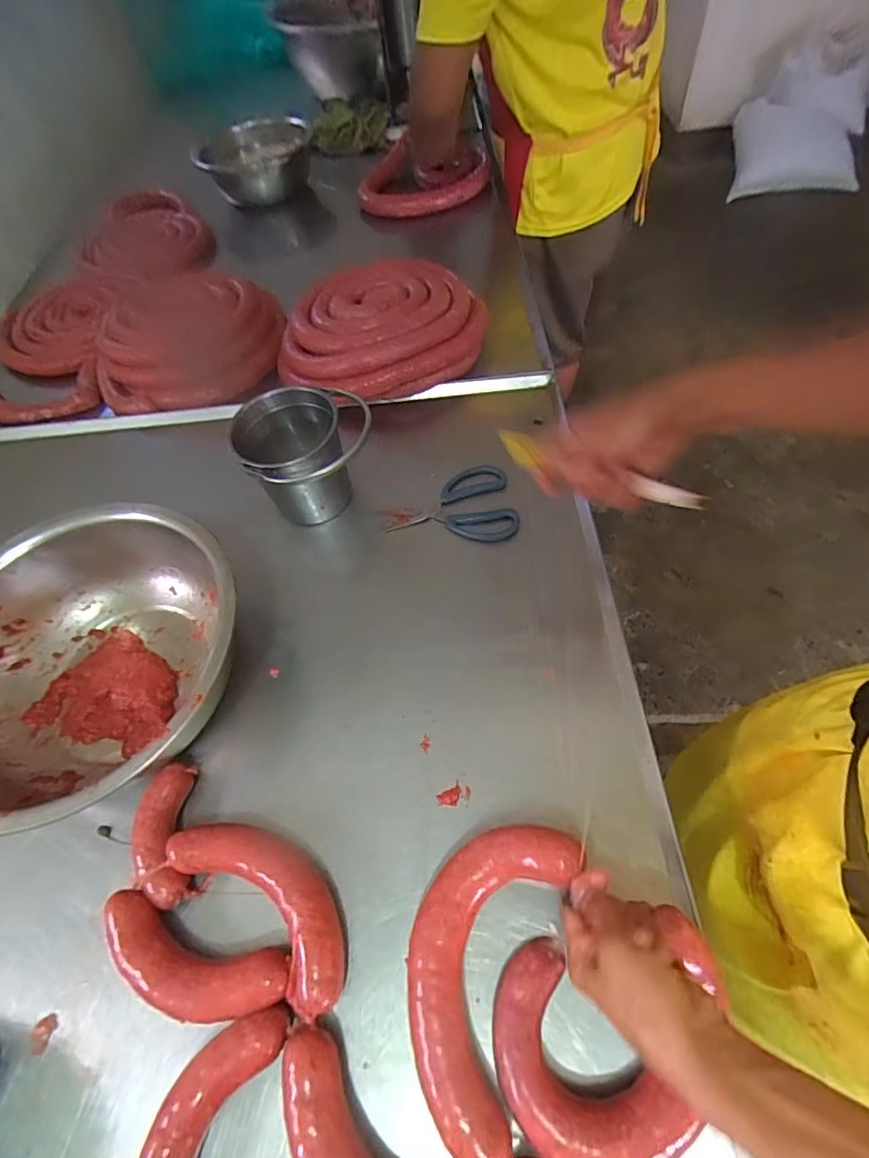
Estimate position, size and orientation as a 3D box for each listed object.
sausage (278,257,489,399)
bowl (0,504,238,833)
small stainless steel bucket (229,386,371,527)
[{"bbox_3d":[-0.083,-0.403,0.837,0.345,0.094,0.242,-16,58,-3],"label":"sausage"},{"bbox_3d":[-0.365,0.090,0.556,0.307,0.125,0.324,4,59,10],"label":"bowl"},{"bbox_3d":[-0.164,-0.145,0.660,0.143,0.139,0.143,-3,58,5],"label":"small stainless steel bucket"}]

